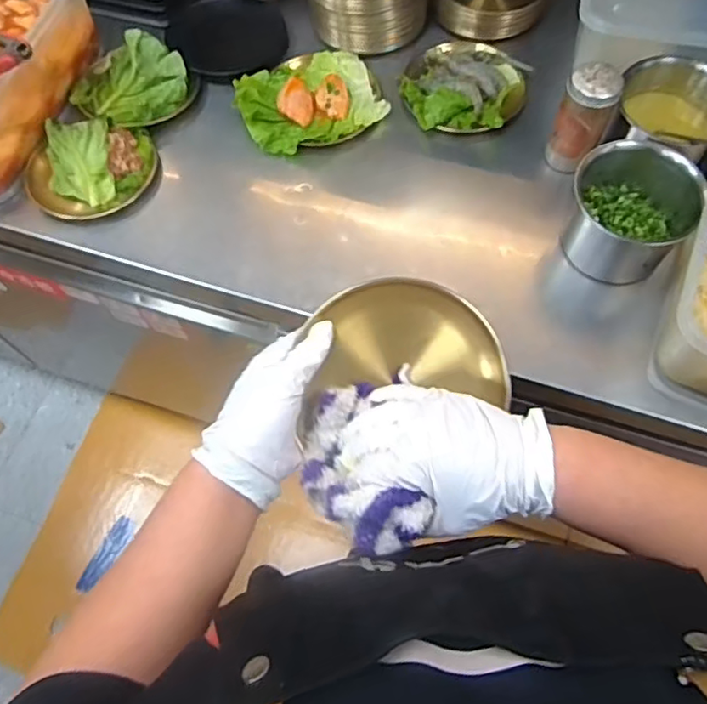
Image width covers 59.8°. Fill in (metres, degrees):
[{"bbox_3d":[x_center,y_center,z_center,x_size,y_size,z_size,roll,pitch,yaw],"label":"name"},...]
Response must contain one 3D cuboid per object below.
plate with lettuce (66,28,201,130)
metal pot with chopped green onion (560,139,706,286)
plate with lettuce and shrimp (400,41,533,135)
[{"bbox_3d":[-0.310,-0.375,0.852,0.135,0.056,0.145,-1,61,2],"label":"plate with lettuce"},{"bbox_3d":[0.314,-0.162,0.695,0.131,0.121,0.122,-1,61,2],"label":"metal pot with chopped green onion"},{"bbox_3d":[0.152,-0.369,0.848,0.173,0.036,0.155,3,62,5],"label":"plate with lettuce and shrimp"}]

